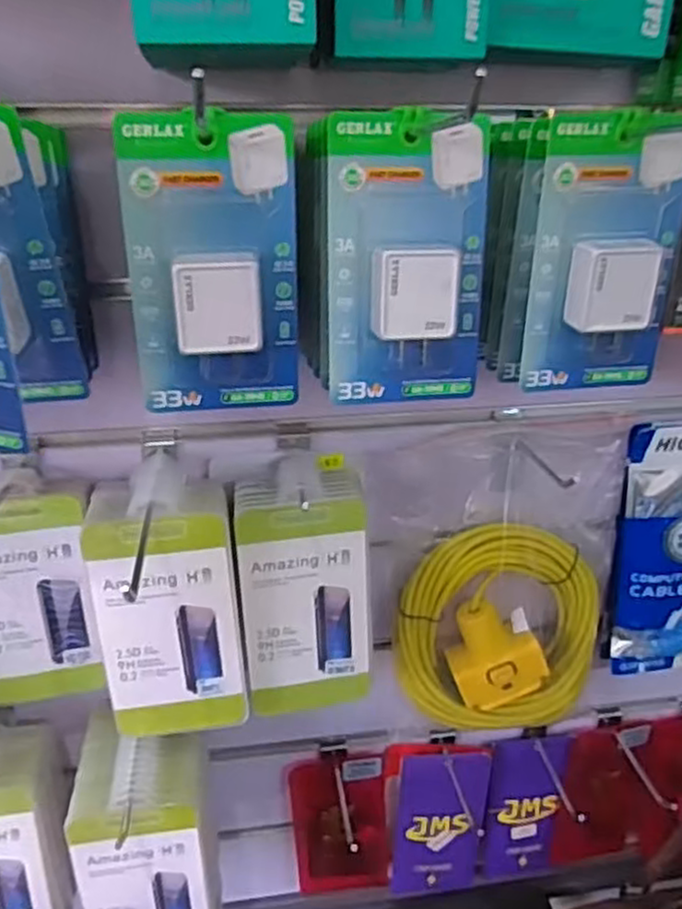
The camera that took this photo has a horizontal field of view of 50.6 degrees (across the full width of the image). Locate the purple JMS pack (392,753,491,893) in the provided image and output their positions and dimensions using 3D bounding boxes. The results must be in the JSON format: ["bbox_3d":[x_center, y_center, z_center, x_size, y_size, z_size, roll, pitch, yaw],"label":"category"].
[{"bbox_3d":[0.095,0.356,0.687,0.087,0.171,0.025,-1,24,-3],"label":"purple JMS pack"}]

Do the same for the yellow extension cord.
[{"bbox_3d":[0.134,0.147,0.599,0.173,0.186,0.033,-2,24,-4],"label":"yellow extension cord"}]

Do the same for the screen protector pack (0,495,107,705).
[{"bbox_3d":[-0.221,0.108,0.514,0.082,0.169,0.017,-7,25,-14],"label":"screen protector pack"}]

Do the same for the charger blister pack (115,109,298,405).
[{"bbox_3d":[-0.062,-0.089,0.360,0.083,0.144,0.026,-5,24,-10],"label":"charger blister pack"}]

